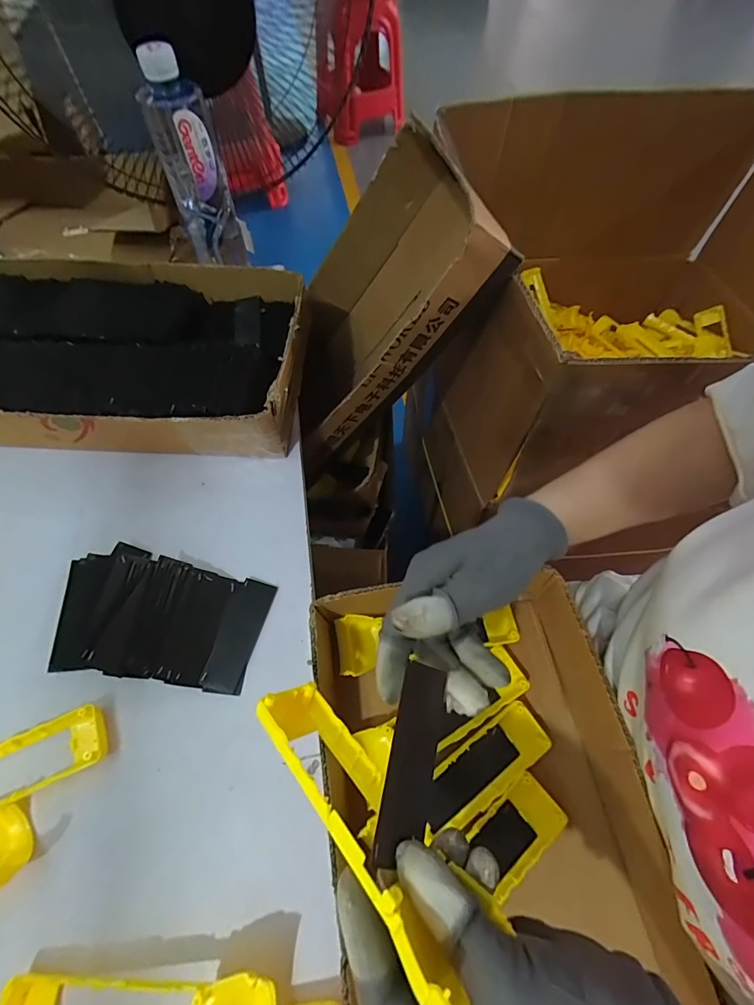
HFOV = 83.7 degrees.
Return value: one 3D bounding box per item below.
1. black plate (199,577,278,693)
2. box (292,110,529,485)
[{"bbox_3d":[-0.117,0.112,0.363,0.030,0.004,0.091,22,62,-7],"label":"black plate"},{"bbox_3d":[0.003,-0.250,0.513,0.088,0.296,0.267,16,50,-33],"label":"box"}]

